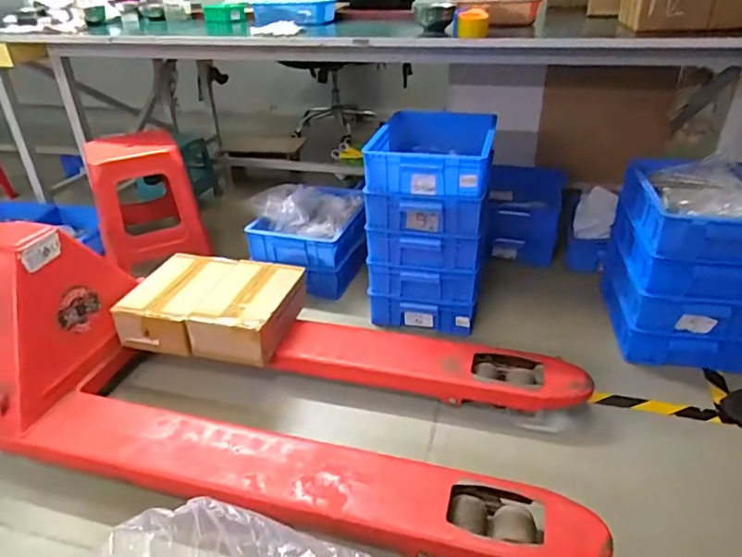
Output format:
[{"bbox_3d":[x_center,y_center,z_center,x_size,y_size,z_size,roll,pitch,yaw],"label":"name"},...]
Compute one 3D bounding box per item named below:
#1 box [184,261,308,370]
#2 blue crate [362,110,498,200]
[{"bbox_3d":[-0.302,0.080,1.363,0.190,0.136,0.288,9,33,17],"label":"box"},{"bbox_3d":[0.169,-0.340,1.422,0.303,0.113,0.388,8,32,16],"label":"blue crate"}]

